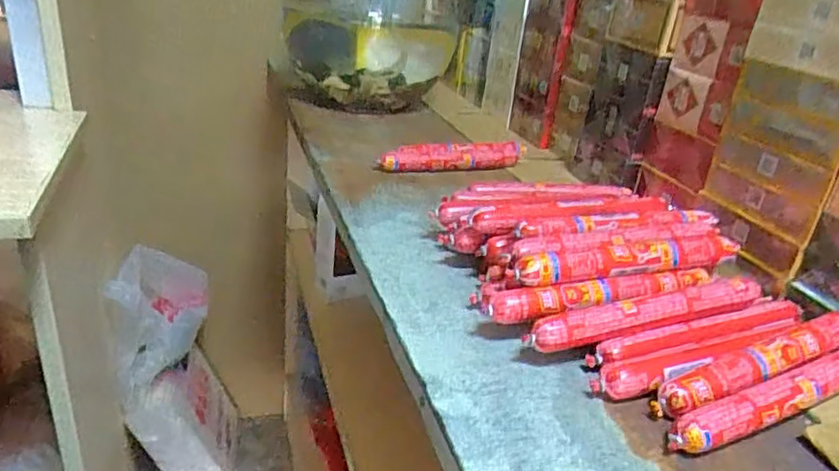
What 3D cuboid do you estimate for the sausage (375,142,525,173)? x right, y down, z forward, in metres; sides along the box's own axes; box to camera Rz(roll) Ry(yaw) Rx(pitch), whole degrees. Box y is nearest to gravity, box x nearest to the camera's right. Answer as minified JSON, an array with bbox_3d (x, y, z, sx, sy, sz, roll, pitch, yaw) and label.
[{"bbox_3d":[0.035,-0.082,0.648,0.165,0.028,0.022,-6,28,-22],"label":"sausage"}]

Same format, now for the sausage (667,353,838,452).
[{"bbox_3d":[0.195,0.088,0.328,0.163,0.021,0.019,-8,29,-25],"label":"sausage"}]

